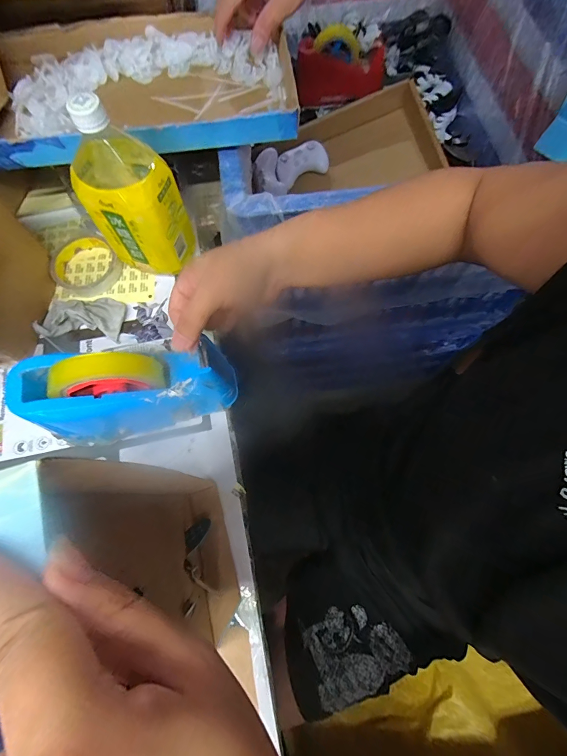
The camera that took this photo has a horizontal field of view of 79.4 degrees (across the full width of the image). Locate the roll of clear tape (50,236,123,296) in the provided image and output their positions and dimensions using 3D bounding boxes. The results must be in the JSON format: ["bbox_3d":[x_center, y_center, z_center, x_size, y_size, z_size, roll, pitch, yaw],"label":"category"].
[{"bbox_3d":[-0.271,-0.156,0.467,0.082,0.023,0.084,0,71,-1],"label":"roll of clear tape"}]

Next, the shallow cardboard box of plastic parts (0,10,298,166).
[{"bbox_3d":[-0.173,-0.352,0.418,0.364,0.043,0.211,-9,72,-4],"label":"shallow cardboard box of plastic parts"}]

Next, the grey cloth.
[{"bbox_3d":[-0.263,-0.083,0.442,0.099,0.027,0.059,4,71,0],"label":"grey cloth"}]

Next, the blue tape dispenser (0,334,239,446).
[{"bbox_3d":[-0.155,0.008,0.360,0.201,0.122,0.062,-16,47,-10],"label":"blue tape dispenser"}]

